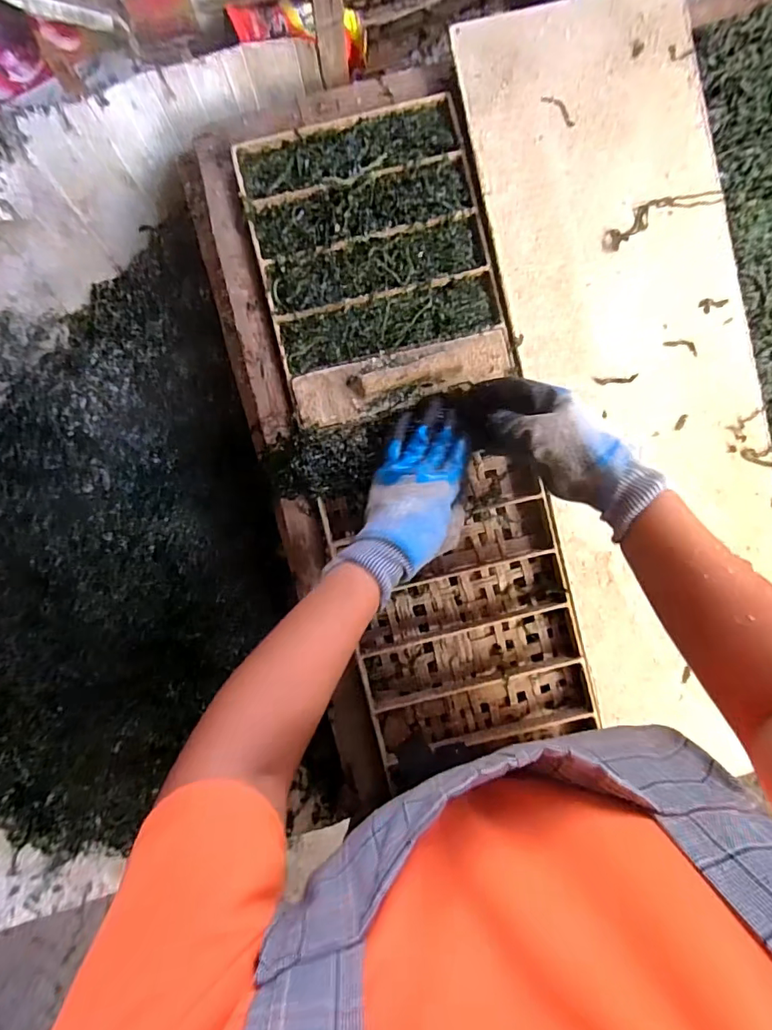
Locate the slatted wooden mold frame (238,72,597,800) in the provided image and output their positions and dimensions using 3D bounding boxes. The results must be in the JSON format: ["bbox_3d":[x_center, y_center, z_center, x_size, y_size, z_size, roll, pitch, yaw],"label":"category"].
[{"bbox_3d":[0.036,-0.076,0.513,0.229,0.053,0.680,-14,95,1],"label":"slatted wooden mold frame"}]

